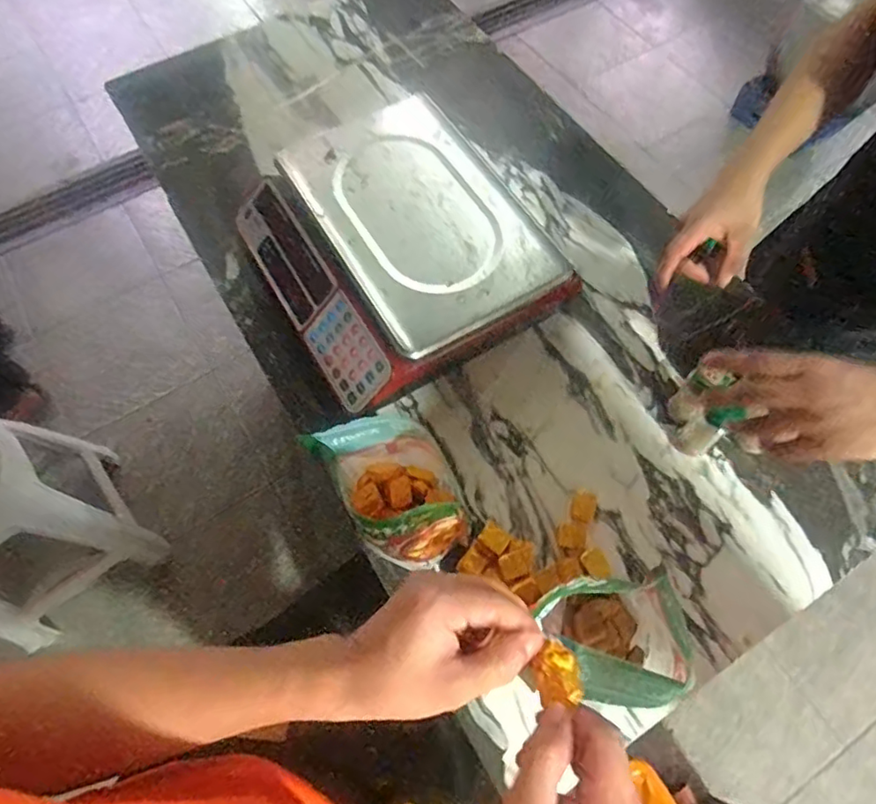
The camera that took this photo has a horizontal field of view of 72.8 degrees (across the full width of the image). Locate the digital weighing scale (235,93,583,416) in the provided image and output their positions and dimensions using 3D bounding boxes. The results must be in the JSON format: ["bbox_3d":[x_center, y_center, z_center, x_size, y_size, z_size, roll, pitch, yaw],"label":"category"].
[{"bbox_3d":[-0.056,-0.191,0.733,0.303,0.115,0.354,-29,67,-11],"label":"digital weighing scale"}]

